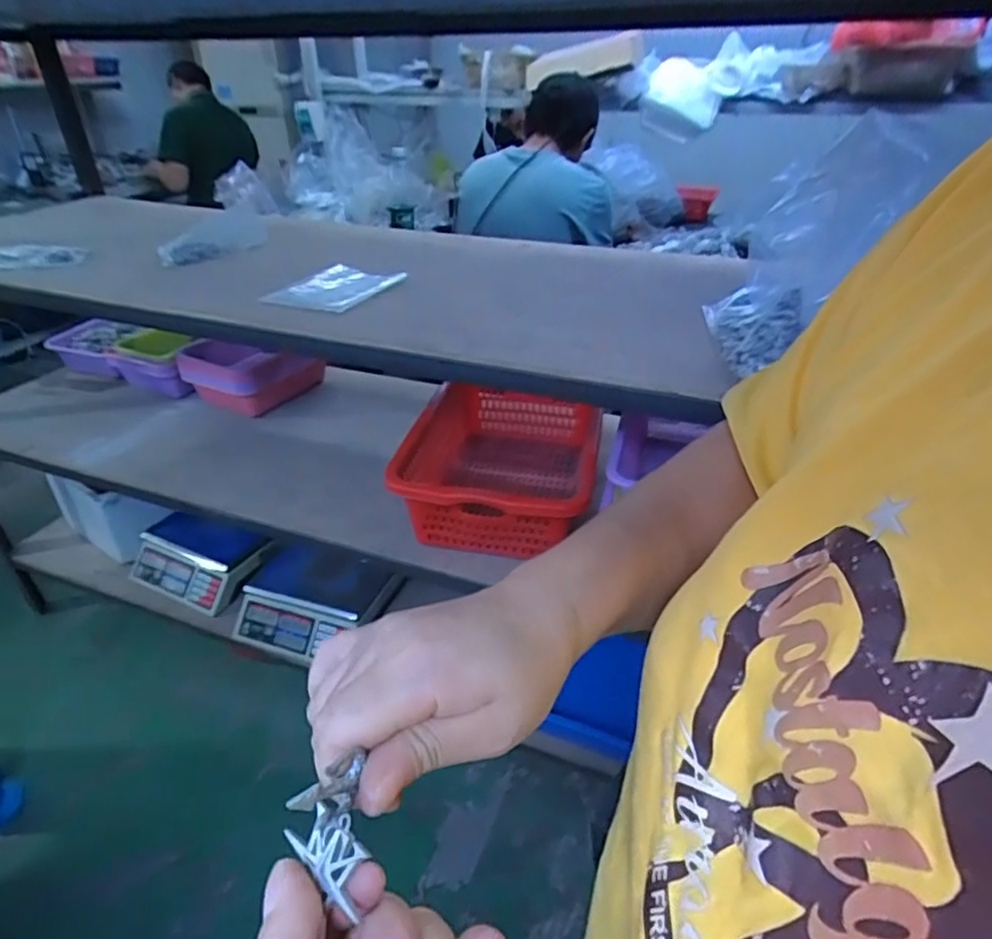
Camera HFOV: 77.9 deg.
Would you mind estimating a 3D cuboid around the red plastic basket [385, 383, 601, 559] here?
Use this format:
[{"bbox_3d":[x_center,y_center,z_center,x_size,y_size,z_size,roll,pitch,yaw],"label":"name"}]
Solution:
[{"bbox_3d":[0.019,-0.008,1.060,0.291,0.159,0.393,8,35,11],"label":"red plastic basket"}]

